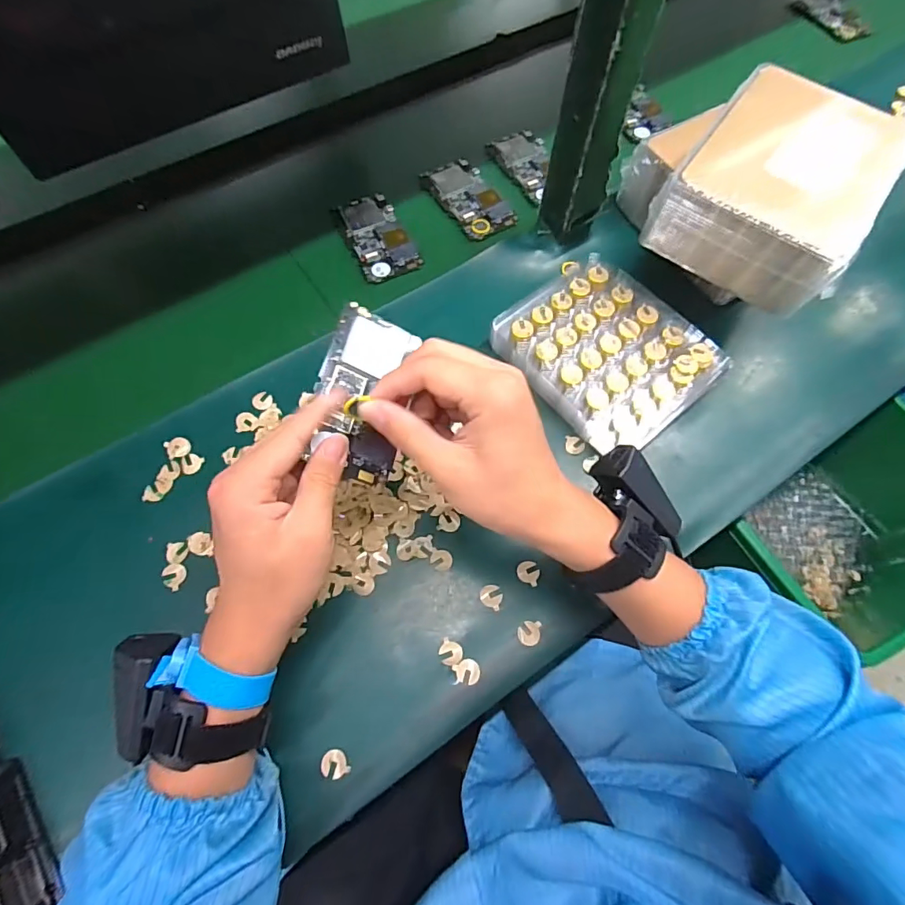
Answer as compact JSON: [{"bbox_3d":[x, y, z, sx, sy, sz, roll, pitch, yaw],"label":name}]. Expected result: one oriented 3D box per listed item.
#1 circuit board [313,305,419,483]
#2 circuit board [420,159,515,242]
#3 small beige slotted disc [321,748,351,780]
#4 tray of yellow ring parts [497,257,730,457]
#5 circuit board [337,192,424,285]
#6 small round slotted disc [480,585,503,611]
[{"bbox_3d":[-0.063,-0.043,0.341,0.062,0.006,0.125,20,68,-27],"label":"circuit board"},{"bbox_3d":[0.018,-0.301,0.568,0.066,0.004,0.123,-29,69,-13],"label":"circuit board"},{"bbox_3d":[-0.083,0.219,0.339,0.017,0.005,0.018,0,66,-1],"label":"small beige slotted disc"},{"bbox_3d":[0.142,-0.097,0.462,0.154,0.042,0.185,-39,72,-16],"label":"tray of yellow ring parts"},{"bbox_3d":[-0.084,-0.243,0.542,0.061,0.007,0.118,-22,68,-10],"label":"circuit board"},{"bbox_3d":[0.031,0.114,0.386,0.018,0.004,0.017,0,66,-1],"label":"small round slotted disc"}]

